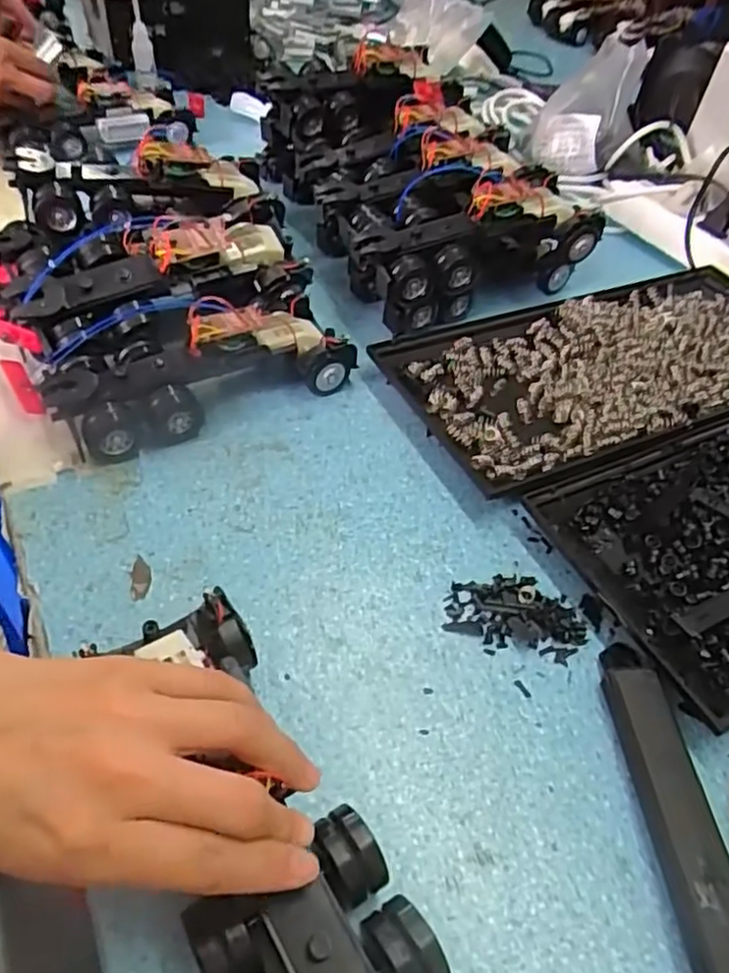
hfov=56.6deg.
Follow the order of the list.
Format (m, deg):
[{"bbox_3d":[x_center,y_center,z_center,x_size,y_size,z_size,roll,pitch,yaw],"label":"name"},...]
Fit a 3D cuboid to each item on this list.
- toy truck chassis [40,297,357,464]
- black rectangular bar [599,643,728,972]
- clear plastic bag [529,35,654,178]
[{"bbox_3d":[-0.105,-0.082,0.433,0.182,0.056,0.076,-23,55,-23],"label":"toy truck chassis"},{"bbox_3d":[0.133,0.136,0.294,0.030,0.020,0.152,0,49,-5],"label":"black rectangular bar"},{"bbox_3d":[0.236,-0.389,0.702,0.086,0.131,0.034,36,31,12],"label":"clear plastic bag"}]

